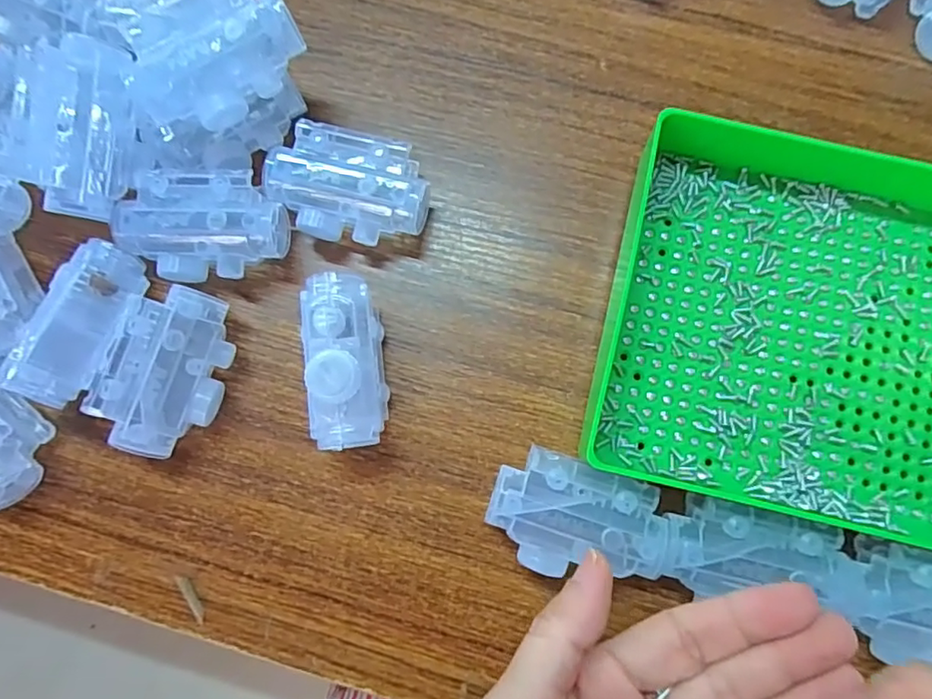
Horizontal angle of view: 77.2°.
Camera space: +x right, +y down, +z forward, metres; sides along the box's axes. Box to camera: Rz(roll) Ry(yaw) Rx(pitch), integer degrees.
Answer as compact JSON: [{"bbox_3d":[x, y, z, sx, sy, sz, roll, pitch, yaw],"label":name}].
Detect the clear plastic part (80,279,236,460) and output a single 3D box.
[{"bbox_3d":[-0.123,0.010,0.246,0.039,0.031,0.069,16,83,4],"label":"clear plastic part"}]

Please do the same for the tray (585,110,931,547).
[{"bbox_3d":[0.182,-0.003,0.239,0.236,0.038,0.157,13,82,4],"label":"tray"}]

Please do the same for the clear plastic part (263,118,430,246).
[{"bbox_3d":[-0.051,-0.070,0.259,0.068,0.030,0.045,17,83,4],"label":"clear plastic part"}]

